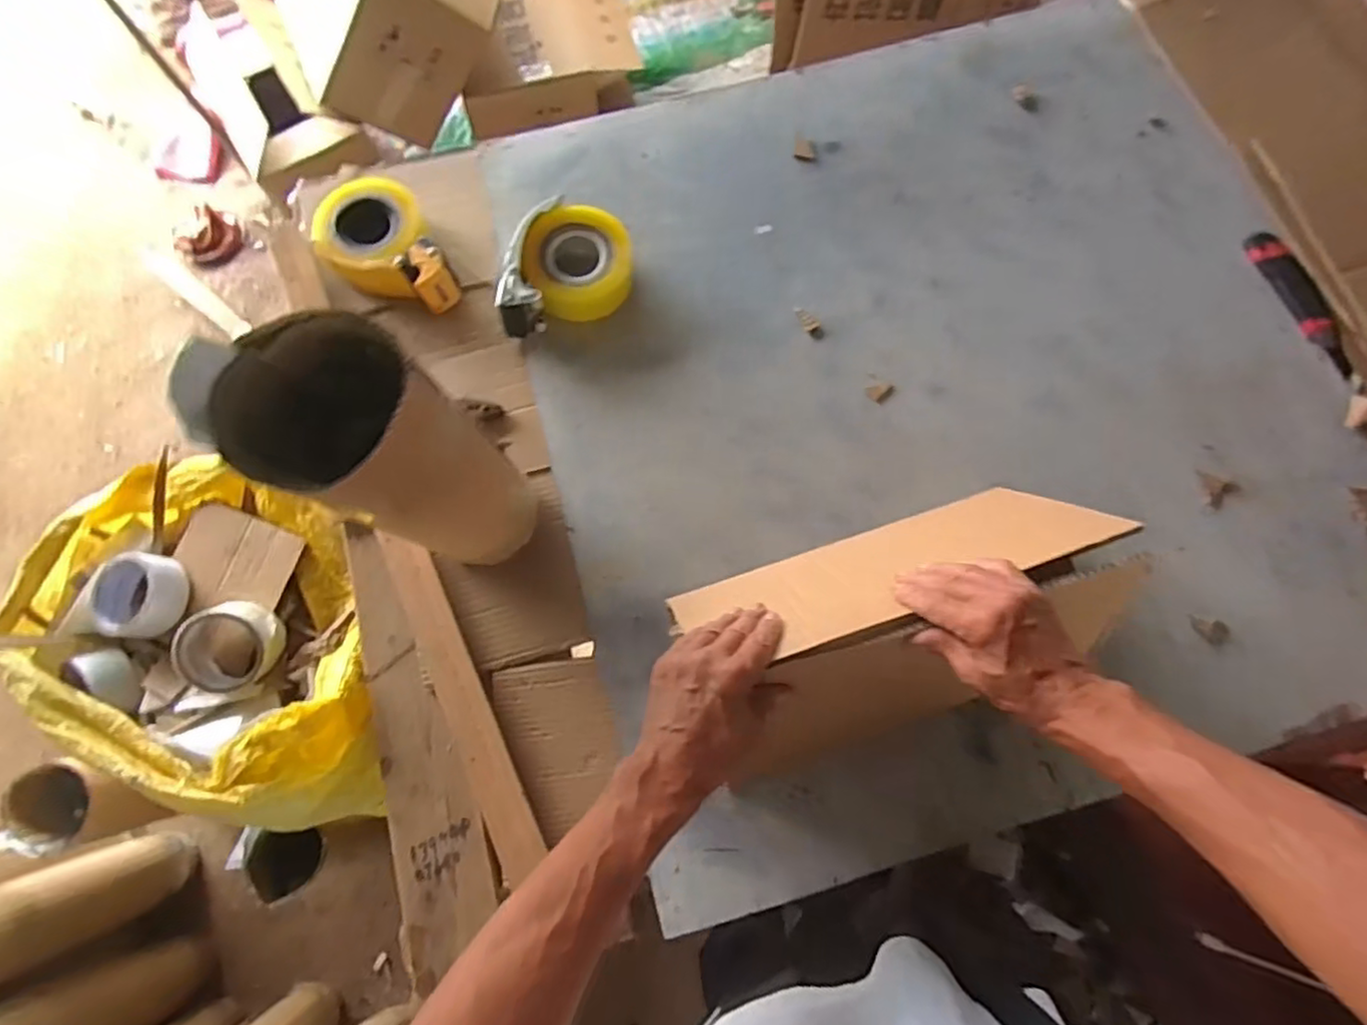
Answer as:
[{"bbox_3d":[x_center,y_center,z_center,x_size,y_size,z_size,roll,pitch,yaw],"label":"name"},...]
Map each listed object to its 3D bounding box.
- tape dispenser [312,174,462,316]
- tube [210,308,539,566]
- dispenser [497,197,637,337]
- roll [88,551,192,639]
[{"bbox_3d":[-0.351,-0.317,0.780,0.192,0.067,0.126,34,78,10],"label":"tape dispenser"},{"bbox_3d":[-0.219,-0.026,0.528,0.110,0.305,0.100,16,75,6],"label":"tube"},{"bbox_3d":[-0.129,-0.273,0.756,0.124,0.079,0.159,14,75,5],"label":"dispenser"},{"bbox_3d":[-0.609,0.092,0.729,0.087,0.047,0.091,0,74,1],"label":"roll"}]

